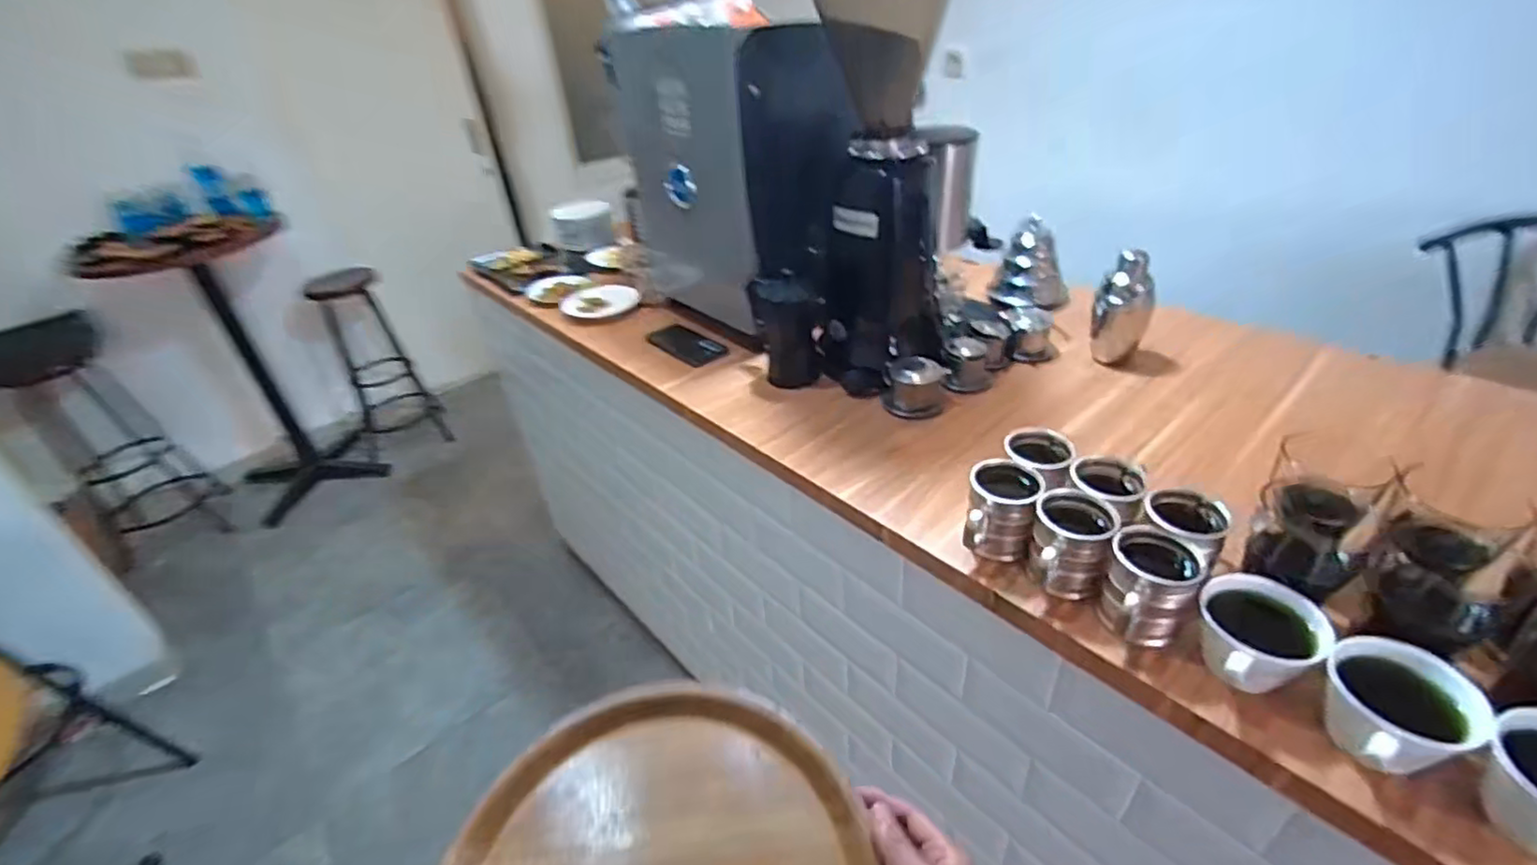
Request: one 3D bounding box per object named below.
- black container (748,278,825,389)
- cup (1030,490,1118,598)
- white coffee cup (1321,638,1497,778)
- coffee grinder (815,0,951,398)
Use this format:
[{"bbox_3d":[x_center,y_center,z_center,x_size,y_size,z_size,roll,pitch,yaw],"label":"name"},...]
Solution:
[{"bbox_3d":[0.030,-0.172,1.044,0.104,0.147,0.081,-7,35,-2],"label":"black container"},{"bbox_3d":[0.306,0.116,0.654,0.070,0.086,0.080,7,37,18],"label":"cup"},{"bbox_3d":[0.482,0.218,0.505,0.110,0.073,0.092,-12,35,-9],"label":"white coffee cup"},{"bbox_3d":[0.168,-0.375,0.965,0.198,0.556,0.259,1,35,9],"label":"coffee grinder"}]

